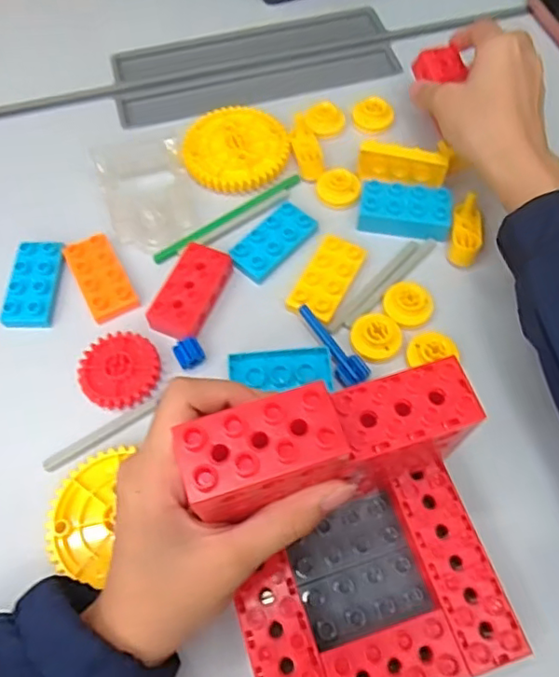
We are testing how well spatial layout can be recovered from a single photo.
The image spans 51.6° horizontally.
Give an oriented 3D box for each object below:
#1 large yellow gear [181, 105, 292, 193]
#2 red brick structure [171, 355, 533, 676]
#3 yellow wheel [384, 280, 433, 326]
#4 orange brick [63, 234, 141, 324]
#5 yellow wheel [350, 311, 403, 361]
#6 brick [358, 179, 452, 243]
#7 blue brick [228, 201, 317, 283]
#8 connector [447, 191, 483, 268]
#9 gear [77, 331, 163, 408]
[{"bbox_3d":[-0.033,-0.146,0.440,0.077,0.008,0.077,-8,64,-4],"label":"large yellow gear"},{"bbox_3d":[0.039,0.095,0.254,0.122,0.115,0.123,-16,65,-8],"label":"red brick structure"},{"bbox_3d":[0.085,-0.023,0.378,0.030,0.012,0.028,0,64,0],"label":"yellow wheel"},{"bbox_3d":[-0.119,-0.042,0.387,0.031,0.011,0.062,-28,67,-13],"label":"orange brick"},{"bbox_3d":[0.062,-0.004,0.371,0.031,0.014,0.035,-6,64,-2],"label":"yellow wheel"},{"bbox_3d":[0.088,-0.089,0.409,0.063,0.023,0.033,9,64,5],"label":"brick"},{"bbox_3d":[-0.004,-0.068,0.406,0.032,0.009,0.065,40,70,18],"label":"blue brick"},{"bbox_3d":[0.130,-0.074,0.401,0.019,0.020,0.048,10,64,5],"label":"connector"},{"bbox_3d":[-0.099,0.019,0.358,0.048,0.008,0.049,0,64,0],"label":"gear"}]

